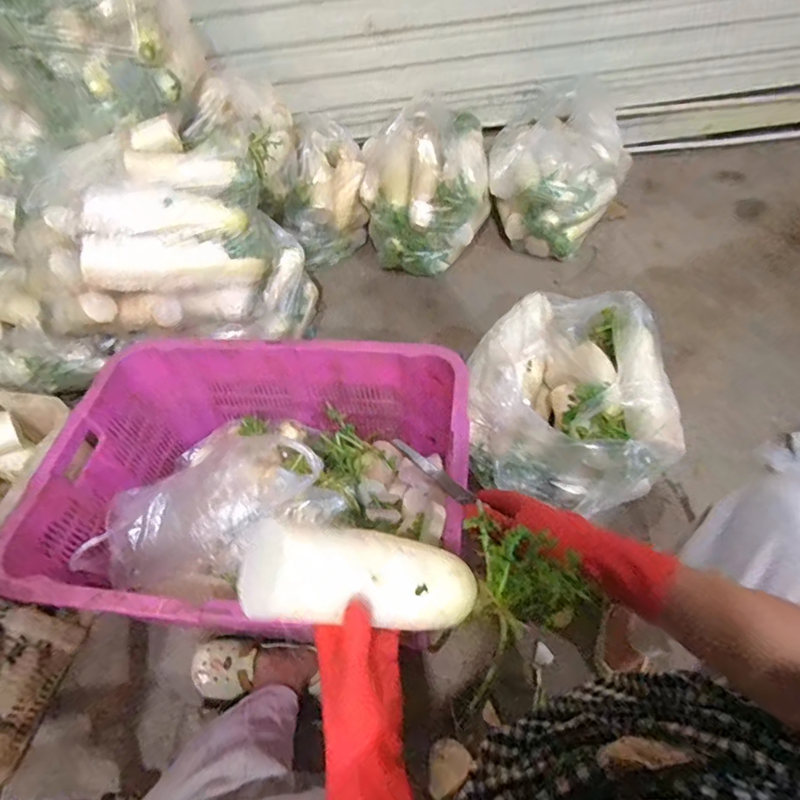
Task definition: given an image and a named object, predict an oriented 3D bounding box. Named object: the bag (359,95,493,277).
[{"bbox_3d":[0.081,-0.653,1.491,0.370,0.346,0.378,-2,50,4],"label":"bag"}]

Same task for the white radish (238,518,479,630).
[{"bbox_3d":[-0.028,0.142,0.389,0.195,0.059,0.069,15,46,-22],"label":"white radish"}]

